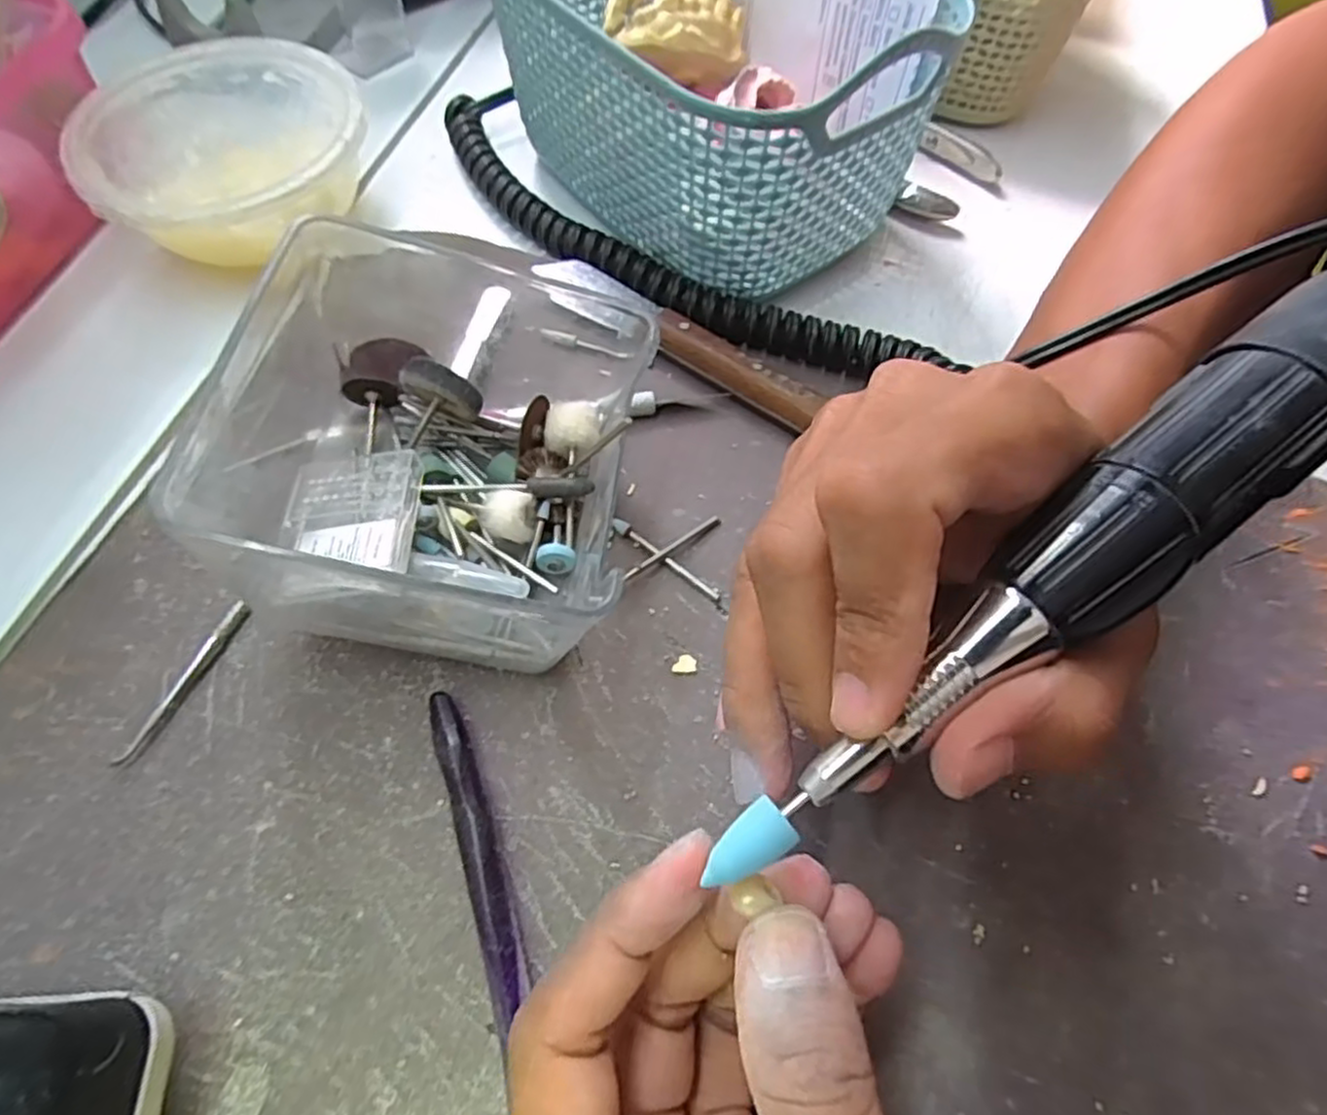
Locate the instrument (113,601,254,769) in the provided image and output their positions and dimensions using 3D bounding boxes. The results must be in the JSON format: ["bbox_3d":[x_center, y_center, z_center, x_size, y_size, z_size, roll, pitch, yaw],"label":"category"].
[{"bbox_3d":[-0.135,0.034,0.208,0.005,0.004,0.052,20,63,8],"label":"instrument"}]

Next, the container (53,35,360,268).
[{"bbox_3d":[-0.162,-0.149,0.282,0.100,0.037,0.101,1,62,-2],"label":"container"}]

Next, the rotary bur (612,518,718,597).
[{"bbox_3d":[0.001,0.000,0.232,0.041,0.004,0.004,35,66,15],"label":"rotary bur"}]

